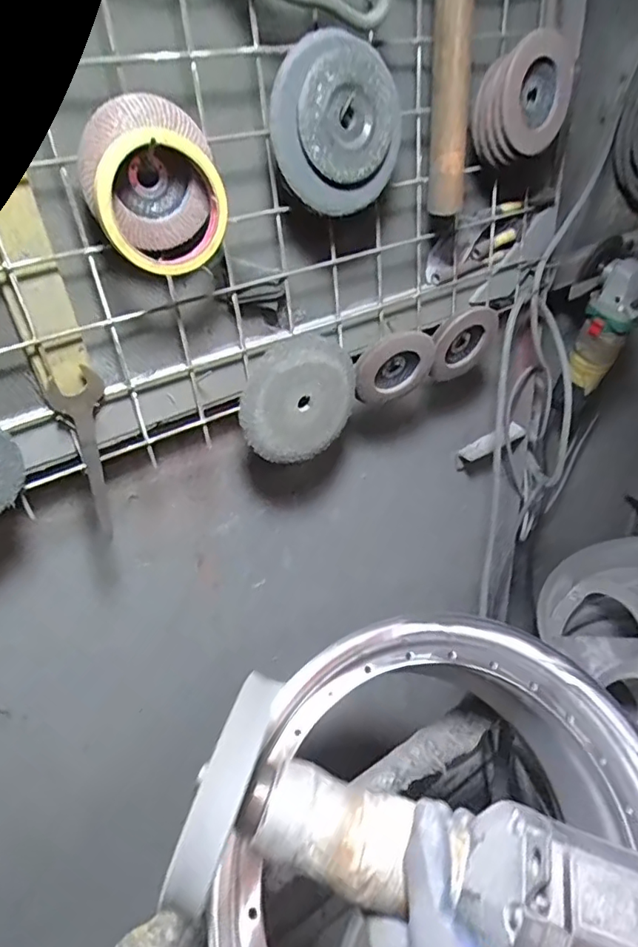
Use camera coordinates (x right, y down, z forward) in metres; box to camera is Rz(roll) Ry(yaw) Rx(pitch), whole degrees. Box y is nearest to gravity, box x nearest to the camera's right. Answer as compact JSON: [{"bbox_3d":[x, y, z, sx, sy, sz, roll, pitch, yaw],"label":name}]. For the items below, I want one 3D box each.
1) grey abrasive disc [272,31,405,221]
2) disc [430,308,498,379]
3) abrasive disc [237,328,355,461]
[{"bbox_3d":[0.017,-0.288,0.463,0.123,0.122,0.019,-47,40,-1],"label":"grey abrasive disc"},{"bbox_3d":[0.177,-0.158,0.669,0.113,0.095,0.013,-23,57,-20],"label":"disc"},{"bbox_3d":[-0.020,-0.077,0.579,0.130,0.128,0.016,-26,39,-26],"label":"abrasive disc"}]

